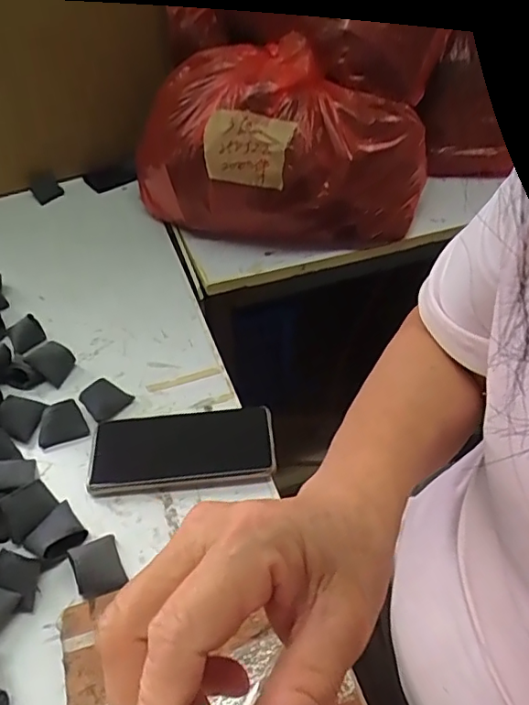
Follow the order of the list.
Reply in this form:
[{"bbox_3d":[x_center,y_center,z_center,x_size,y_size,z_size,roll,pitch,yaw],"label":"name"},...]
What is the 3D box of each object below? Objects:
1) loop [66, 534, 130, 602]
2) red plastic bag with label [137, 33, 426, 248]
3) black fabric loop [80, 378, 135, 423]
[{"bbox_3d":[-0.126,0.161,0.412,0.033,0.018,0.044,-21,49,-19],"label":"loop"},{"bbox_3d":[0.021,-0.240,0.662,0.343,0.212,0.147,-4,46,-4],"label":"red plastic bag with label"},{"bbox_3d":[-0.153,0.045,0.526,0.033,0.024,0.042,31,53,27],"label":"black fabric loop"}]

